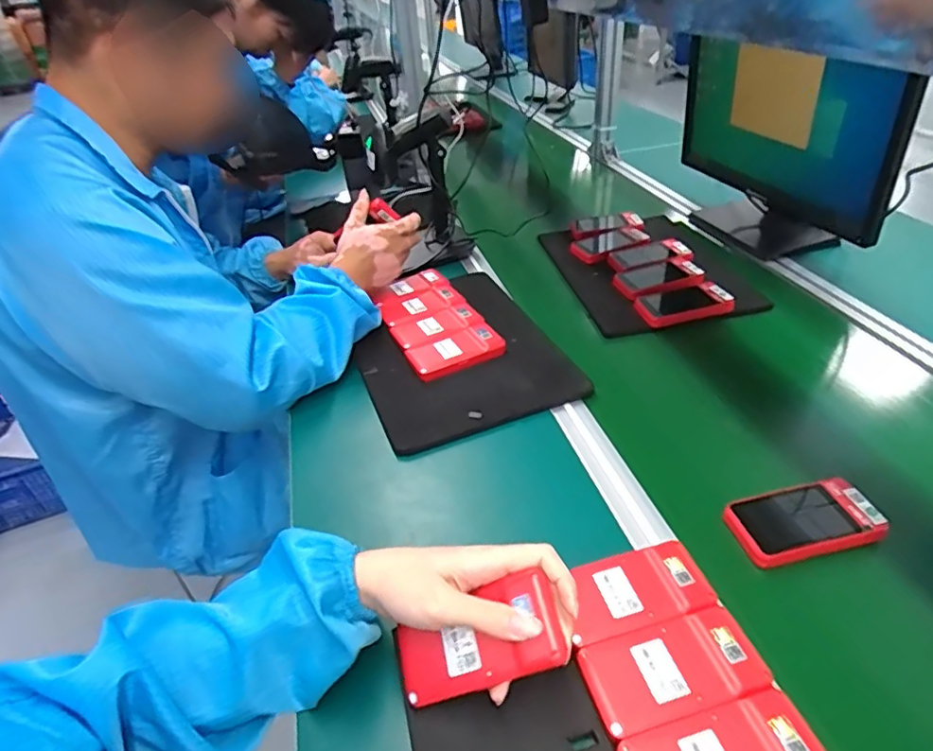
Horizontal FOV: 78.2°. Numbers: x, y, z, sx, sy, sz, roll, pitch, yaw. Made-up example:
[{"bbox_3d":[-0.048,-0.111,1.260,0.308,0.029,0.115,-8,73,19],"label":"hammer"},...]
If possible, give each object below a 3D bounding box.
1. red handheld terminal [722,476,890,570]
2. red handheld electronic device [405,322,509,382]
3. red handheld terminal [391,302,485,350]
[{"bbox_3d":[0.299,0.129,0.509,0.123,0.015,0.068,-13,35,-8],"label":"red handheld terminal"},{"bbox_3d":[-0.013,-0.031,0.742,0.119,0.018,0.071,-21,36,-18],"label":"red handheld electronic device"},{"bbox_3d":[-0.041,-0.070,0.789,0.119,0.014,0.068,-18,36,-14],"label":"red handheld terminal"}]

